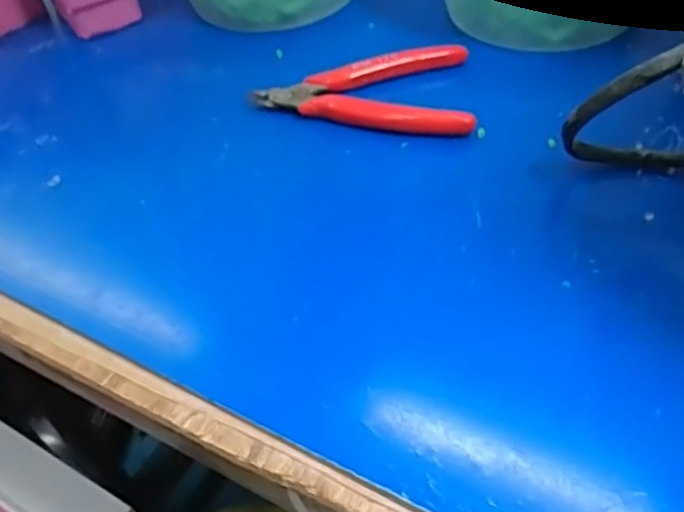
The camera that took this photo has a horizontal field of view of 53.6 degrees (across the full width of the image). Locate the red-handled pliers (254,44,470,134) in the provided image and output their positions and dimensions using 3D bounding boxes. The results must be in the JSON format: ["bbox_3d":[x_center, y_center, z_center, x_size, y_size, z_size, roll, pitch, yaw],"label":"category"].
[{"bbox_3d":[0.018,-0.098,0.379,0.116,0.010,0.076,9,49,15],"label":"red-handled pliers"}]

